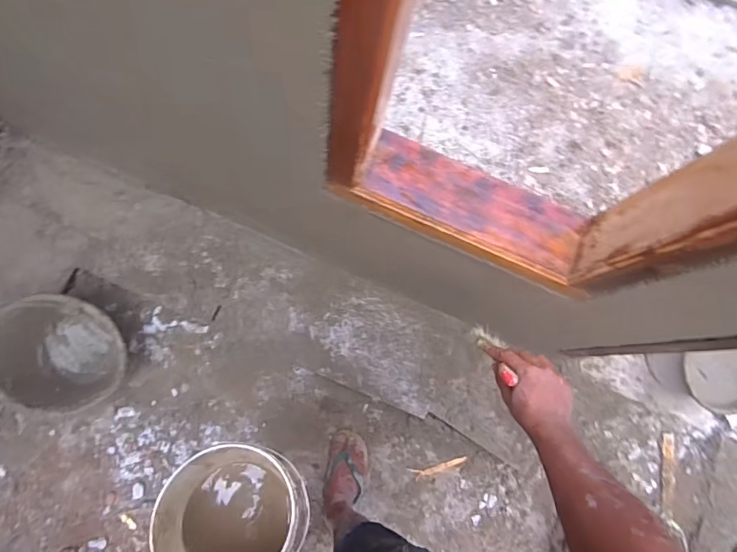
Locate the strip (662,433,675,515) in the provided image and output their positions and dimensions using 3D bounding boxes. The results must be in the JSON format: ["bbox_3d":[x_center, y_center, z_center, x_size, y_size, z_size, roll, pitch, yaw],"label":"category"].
[{"bbox_3d":[0.888,0.582,1.377,0.036,0.013,0.223,8,81,-3],"label":"strip"}]

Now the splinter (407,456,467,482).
[{"bbox_3d":[0.200,0.552,1.333,0.168,0.006,0.034,-10,80,-8],"label":"splinter"}]

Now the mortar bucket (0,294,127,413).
[{"bbox_3d":[-0.737,0.200,1.177,0.284,0.236,0.248,-1,79,-6],"label":"mortar bucket"}]

